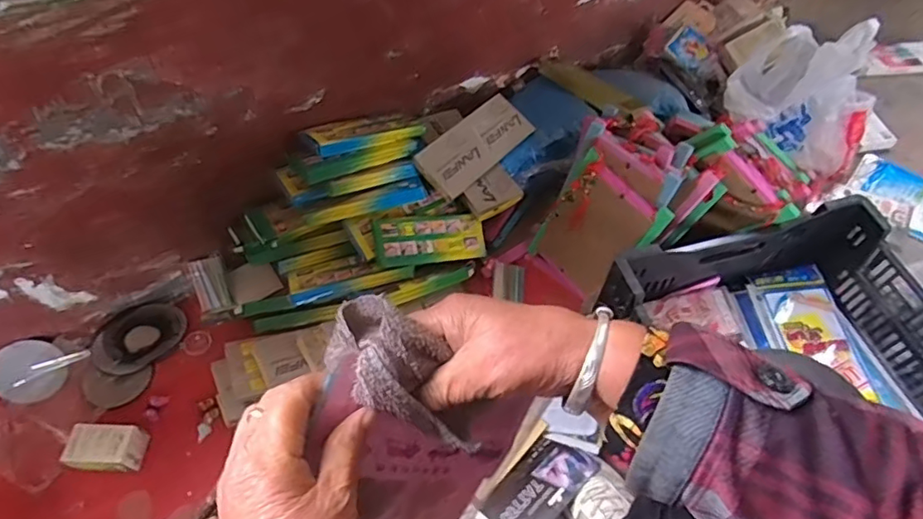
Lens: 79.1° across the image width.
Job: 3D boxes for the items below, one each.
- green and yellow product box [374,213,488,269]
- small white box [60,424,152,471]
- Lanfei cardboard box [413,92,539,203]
[{"bbox_3d":[-0.045,-0.032,0.860,0.181,0.014,0.073,-7,88,-31],"label":"green and yellow product box"},{"bbox_3d":[-0.485,0.258,0.763,0.088,0.048,0.058,5,57,3],"label":"small white box"},{"bbox_3d":[0.024,-0.189,0.911,0.090,0.020,0.219,49,62,-4],"label":"Lanfei cardboard box"}]

